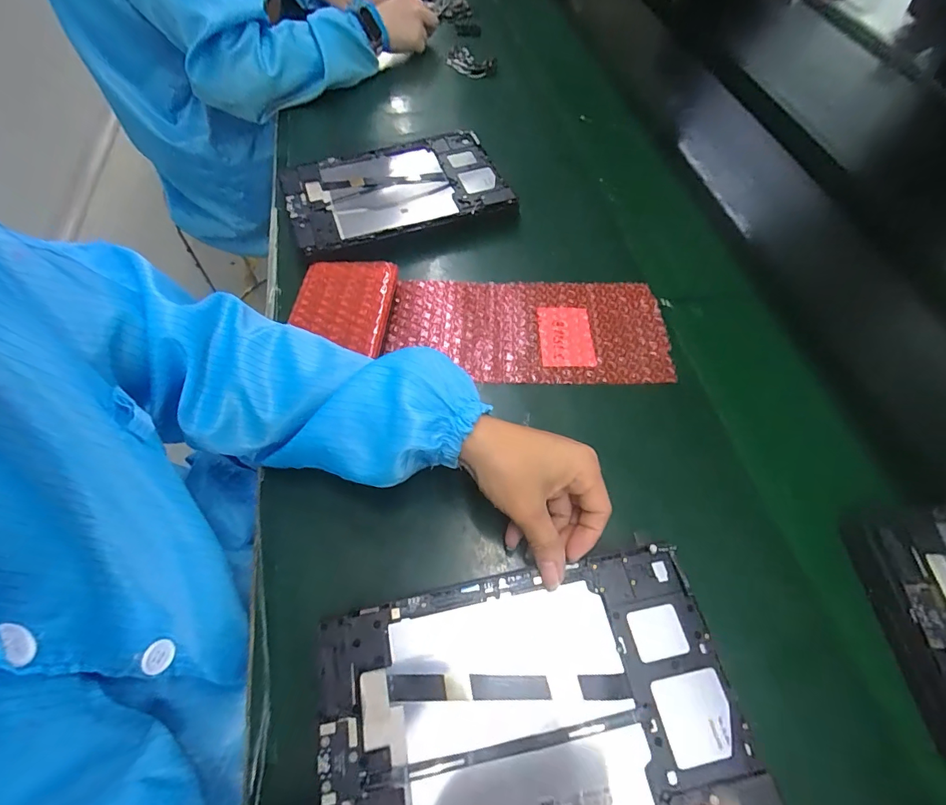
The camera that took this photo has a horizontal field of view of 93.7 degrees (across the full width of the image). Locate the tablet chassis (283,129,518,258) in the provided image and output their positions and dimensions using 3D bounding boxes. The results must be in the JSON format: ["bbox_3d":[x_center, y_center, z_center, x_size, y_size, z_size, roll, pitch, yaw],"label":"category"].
[{"bbox_3d":[-0.089,-0.247,0.510,0.237,0.010,0.148,-18,61,-12],"label":"tablet chassis"}]

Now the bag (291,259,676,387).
[{"bbox_3d":[0.007,-0.079,0.421,0.345,0.022,0.116,3,60,-1],"label":"bag"}]

